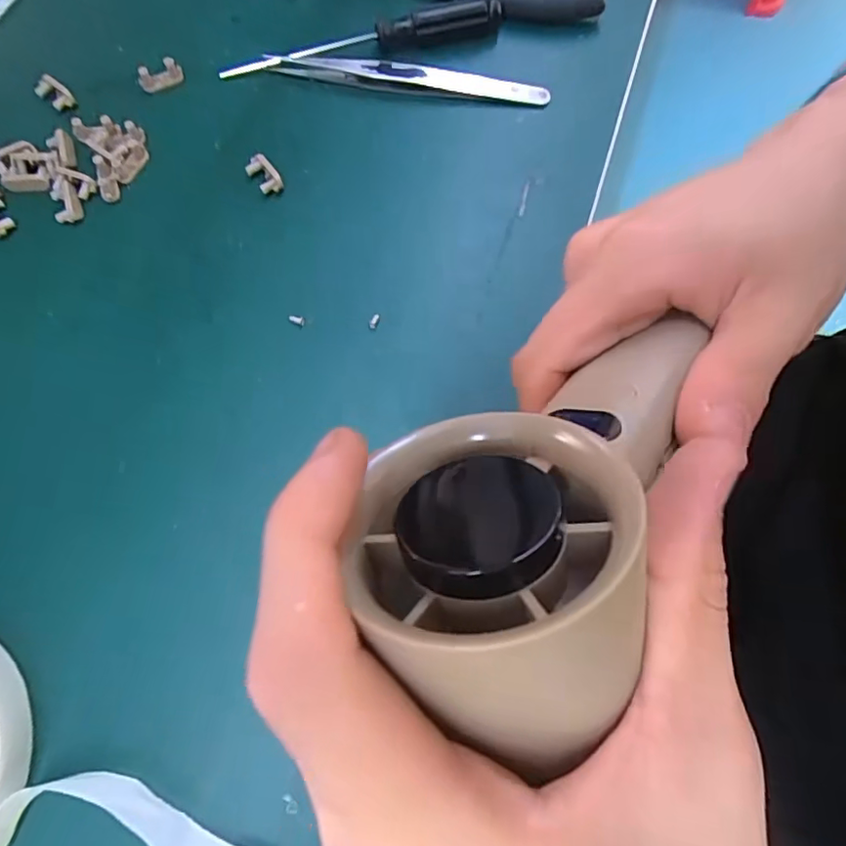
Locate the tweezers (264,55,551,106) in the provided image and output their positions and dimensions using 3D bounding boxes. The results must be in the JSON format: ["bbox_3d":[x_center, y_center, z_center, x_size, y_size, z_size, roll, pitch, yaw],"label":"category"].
[{"bbox_3d":[-0.006,-0.158,0.252,0.127,0.010,0.011,6,71,0],"label":"tweezers"}]

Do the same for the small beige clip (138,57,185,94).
[{"bbox_3d":[-0.119,-0.158,0.250,0.020,0.010,0.007,-27,74,-10],"label":"small beige clip"}]

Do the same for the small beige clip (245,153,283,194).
[{"bbox_3d":[-0.068,-0.106,0.235,0.010,0.007,0.018,-35,76,-12],"label":"small beige clip"}]

